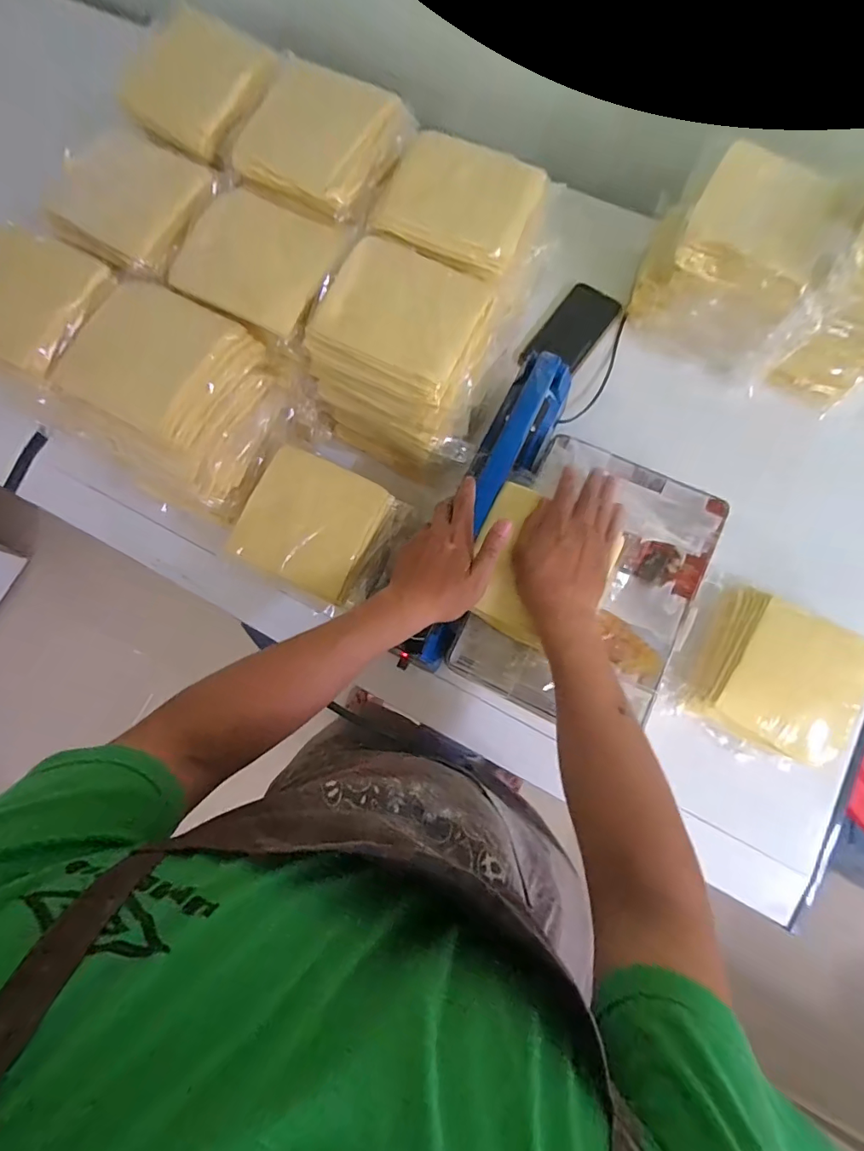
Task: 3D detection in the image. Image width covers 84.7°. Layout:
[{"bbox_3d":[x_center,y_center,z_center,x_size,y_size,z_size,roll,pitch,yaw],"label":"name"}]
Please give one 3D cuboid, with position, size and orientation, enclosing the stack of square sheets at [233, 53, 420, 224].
[{"bbox_3d":[-0.123,-0.477,0.513,0.166,0.033,0.155,29,79,8],"label":"stack of square sheets"}]

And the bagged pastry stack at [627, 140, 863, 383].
[{"bbox_3d":[0.368,-0.367,0.571,0.211,0.163,0.130,35,80,9],"label":"bagged pastry stack"}]

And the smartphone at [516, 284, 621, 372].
[{"bbox_3d":[0.198,-0.344,0.666,0.073,0.011,0.159,34,80,9],"label":"smartphone"}]

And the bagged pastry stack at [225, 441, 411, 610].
[{"bbox_3d":[-0.120,-0.052,0.524,0.157,0.045,0.136,24,79,7],"label":"bagged pastry stack"}]

